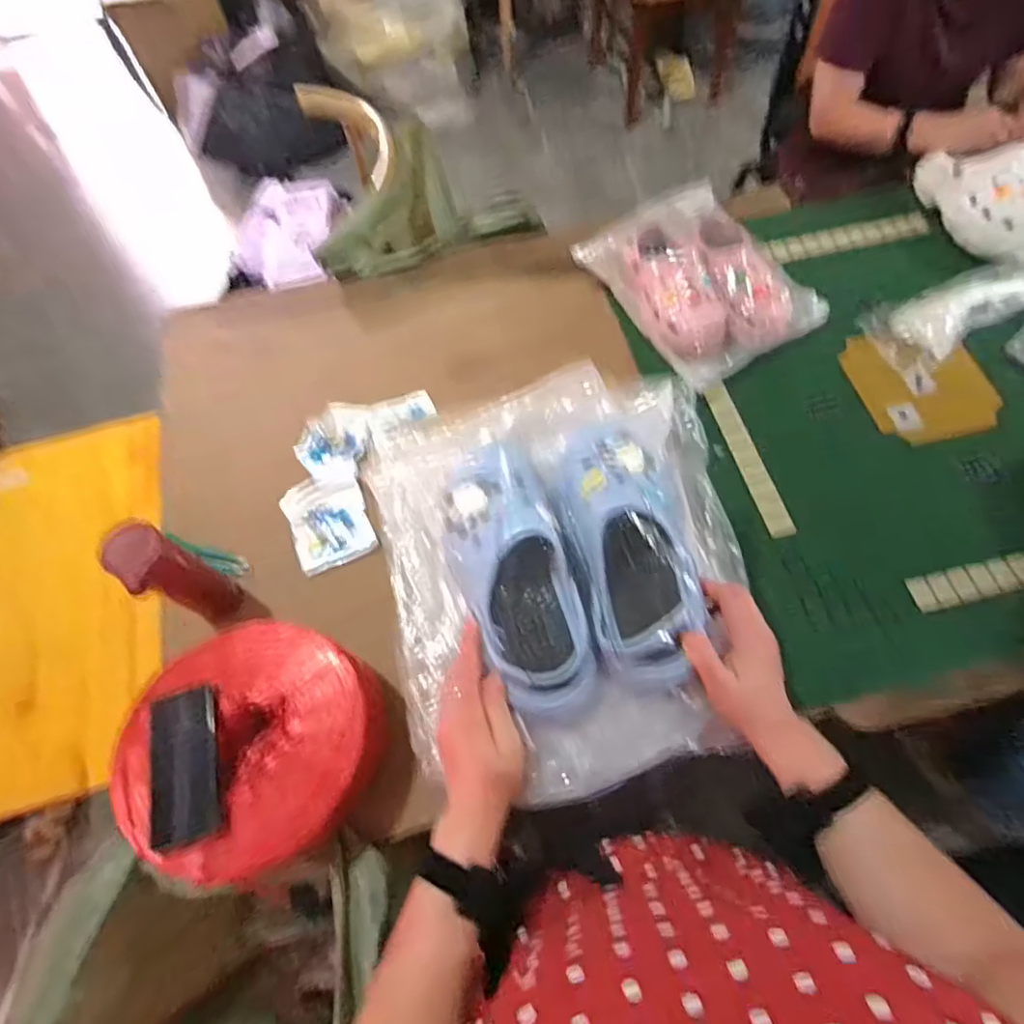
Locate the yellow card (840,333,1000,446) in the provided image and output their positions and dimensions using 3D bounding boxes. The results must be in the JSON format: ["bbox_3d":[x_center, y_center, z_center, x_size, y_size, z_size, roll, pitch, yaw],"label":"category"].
[{"bbox_3d":[0.711,-0.223,1.024,0.254,0.011,0.206,-12,76,-9],"label":"yellow card"}]

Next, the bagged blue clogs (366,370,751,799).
[{"bbox_3d":[0.051,0.034,0.561,0.344,0.121,0.408,-11,67,-4],"label":"bagged blue clogs"}]

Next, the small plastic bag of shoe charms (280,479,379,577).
[{"bbox_3d":[-0.283,0.013,0.911,0.116,0.022,0.156,-23,66,-7],"label":"small plastic bag of shoe charms"}]

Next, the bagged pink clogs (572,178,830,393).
[{"bbox_3d":[0.339,-0.426,1.053,0.312,0.111,0.379,-33,67,-11],"label":"bagged pink clogs"}]

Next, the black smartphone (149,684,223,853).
[{"bbox_3d":[-0.368,0.284,0.660,0.072,0.011,0.157,-14,65,-3],"label":"black smartphone"}]

